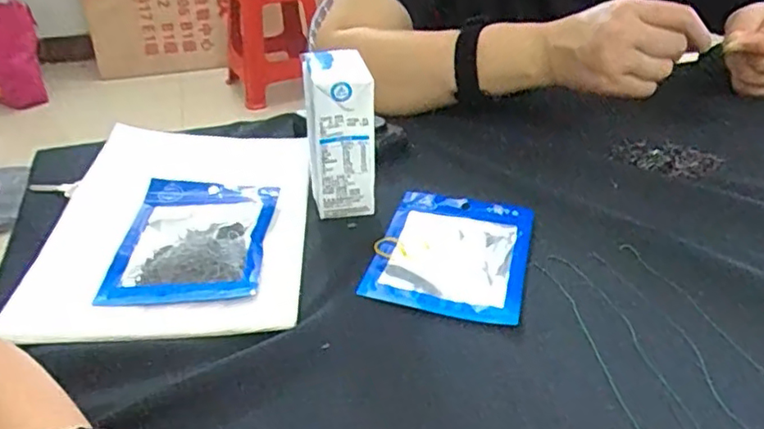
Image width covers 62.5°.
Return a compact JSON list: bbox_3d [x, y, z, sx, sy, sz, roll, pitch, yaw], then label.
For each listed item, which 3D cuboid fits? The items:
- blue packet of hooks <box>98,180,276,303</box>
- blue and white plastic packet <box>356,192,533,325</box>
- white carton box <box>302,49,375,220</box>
[{"bbox_3d":[-0.129,0.016,0.435,0.098,0.015,0.128,-1,33,-1],"label":"blue packet of hooks"},{"bbox_3d":[0.049,0.024,0.429,0.097,0.006,0.128,9,34,13],"label":"blue and white plastic packet"},{"bbox_3d":[-0.031,-0.056,0.456,0.049,0.113,0.056,-2,33,-2],"label":"white carton box"}]

